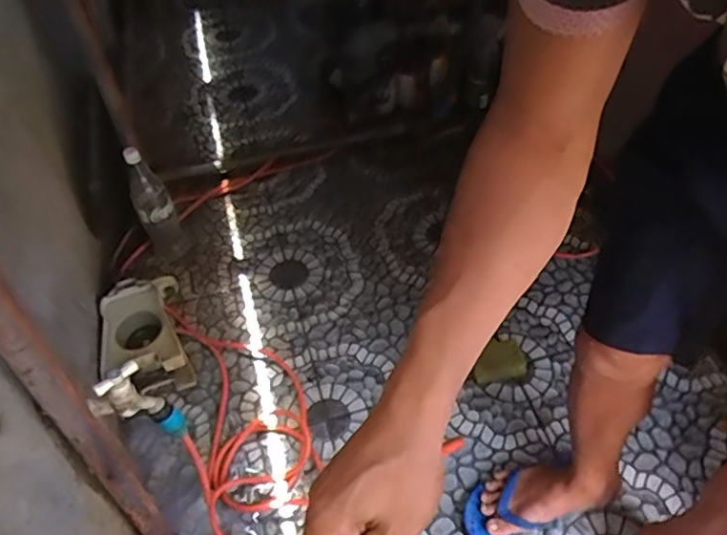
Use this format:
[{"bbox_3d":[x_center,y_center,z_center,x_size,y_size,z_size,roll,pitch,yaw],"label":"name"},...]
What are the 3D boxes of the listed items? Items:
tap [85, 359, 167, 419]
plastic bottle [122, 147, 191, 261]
[{"bbox_3d":[-0.327,0.171,0.818,0.085,0.090,0.036,-24,52,-17],"label":"tap"},{"bbox_3d":[-0.499,-0.144,1.460,0.088,0.309,0.095,-20,51,-14],"label":"plastic bottle"}]

